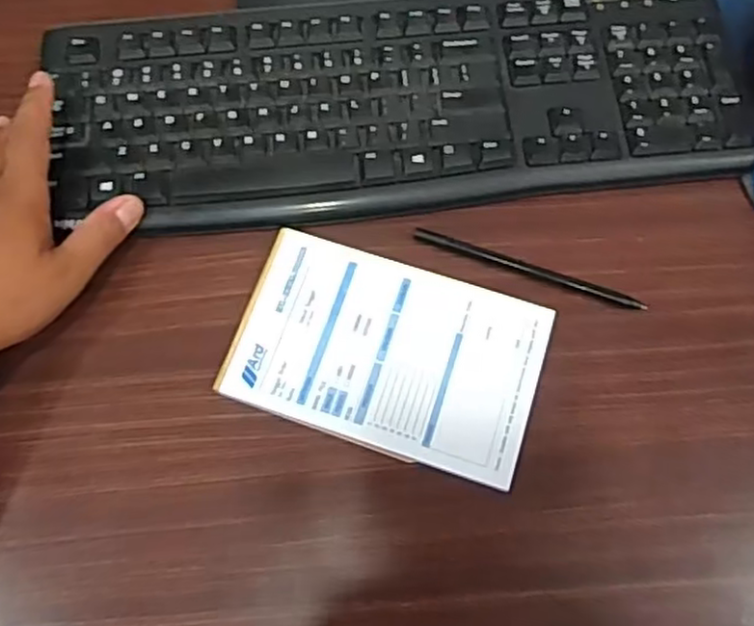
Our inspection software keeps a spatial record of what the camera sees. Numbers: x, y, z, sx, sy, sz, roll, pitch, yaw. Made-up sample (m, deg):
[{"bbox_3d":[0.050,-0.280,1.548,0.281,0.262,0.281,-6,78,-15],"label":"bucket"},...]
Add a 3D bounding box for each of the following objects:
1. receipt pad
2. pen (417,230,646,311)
[{"bbox_3d":[0.007,0.022,0.392,0.166,0.012,0.105,17,72,6],"label":"receipt pad"},{"bbox_3d":[0.089,-0.026,0.410,0.138,0.005,0.008,19,72,7],"label":"pen"}]

